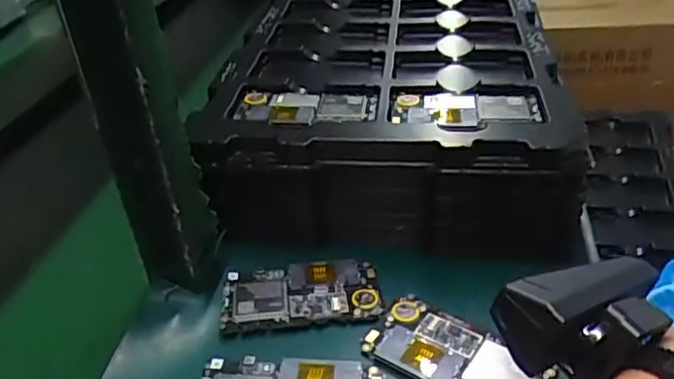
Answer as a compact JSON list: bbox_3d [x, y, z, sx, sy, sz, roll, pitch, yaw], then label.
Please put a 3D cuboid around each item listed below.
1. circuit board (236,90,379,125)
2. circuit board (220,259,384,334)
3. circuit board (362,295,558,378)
[{"bbox_3d":[-0.030,-0.070,0.527,0.120,0.008,0.066,5,36,14],"label":"circuit board"},{"bbox_3d":[-0.029,0.081,0.481,0.123,0.008,0.068,-7,35,-3],"label":"circuit board"},{"bbox_3d":[0.082,0.118,0.422,0.121,0.011,0.062,19,41,31],"label":"circuit board"}]

